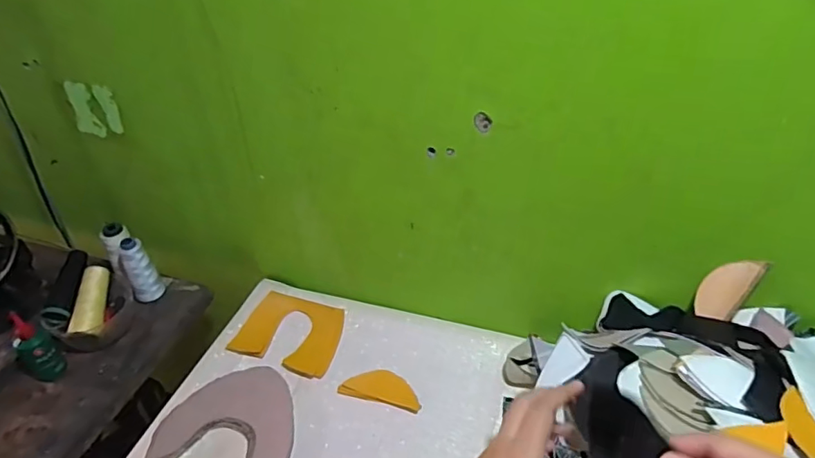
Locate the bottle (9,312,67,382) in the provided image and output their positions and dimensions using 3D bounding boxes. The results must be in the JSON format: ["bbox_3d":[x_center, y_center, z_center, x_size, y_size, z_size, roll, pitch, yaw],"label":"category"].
[{"bbox_3d":[-0.519,0.167,0.758,0.043,0.096,0.045,21,44,28],"label":"bottle"}]

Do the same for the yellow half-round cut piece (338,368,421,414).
[{"bbox_3d":[-0.033,0.216,0.741,0.113,0.006,0.050,10,40,16],"label":"yellow half-round cut piece"}]

